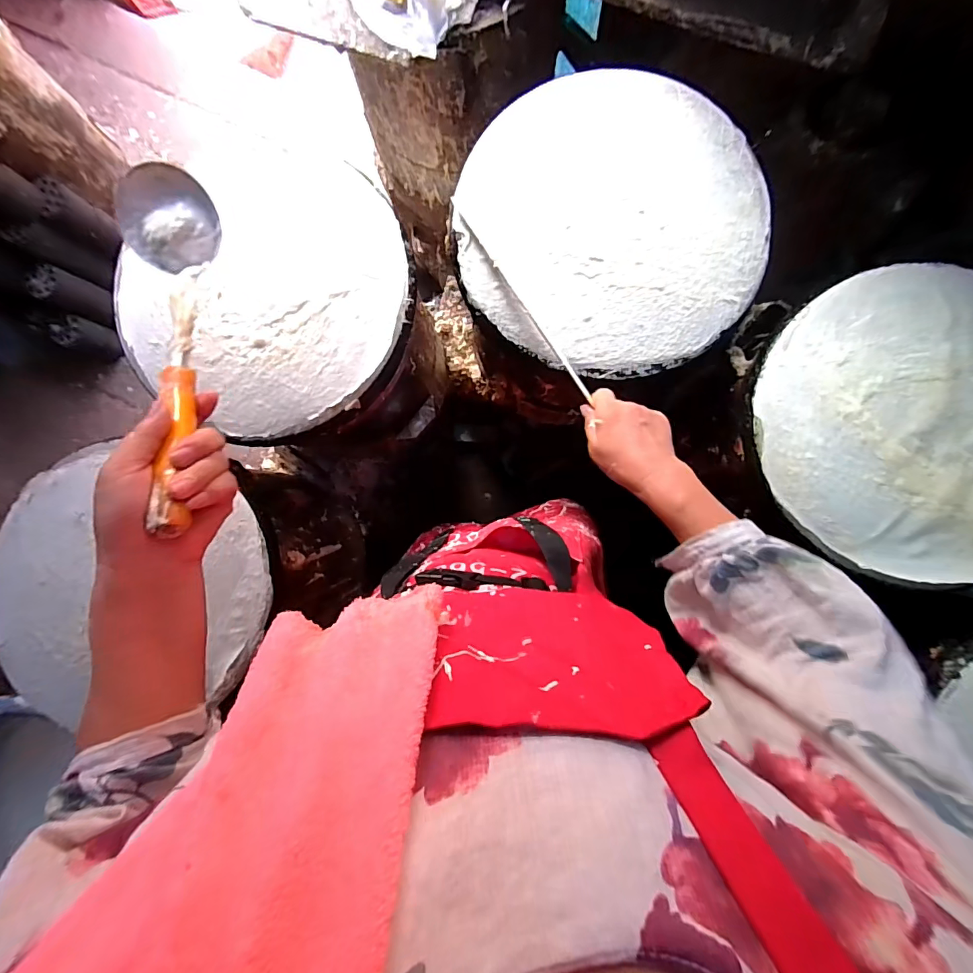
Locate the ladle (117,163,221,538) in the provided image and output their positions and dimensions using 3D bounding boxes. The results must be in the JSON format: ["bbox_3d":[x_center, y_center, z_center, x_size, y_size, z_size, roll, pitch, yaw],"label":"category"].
[{"bbox_3d":[-0.272,-0.132,0.370,0.082,0.053,0.373,-17,64,2],"label":"ladle"}]

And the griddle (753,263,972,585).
[{"bbox_3d":[0.485,-0.072,0.498,0.326,0.027,0.338,0,90,2],"label":"griddle"}]

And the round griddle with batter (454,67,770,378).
[{"bbox_3d":[0.147,-0.316,0.526,0.349,0.030,0.352,2,90,2],"label":"round griddle with batter"}]

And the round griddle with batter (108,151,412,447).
[{"bbox_3d":[-0.266,-0.239,0.556,0.318,0.035,0.352,45,91,2],"label":"round griddle with batter"}]

